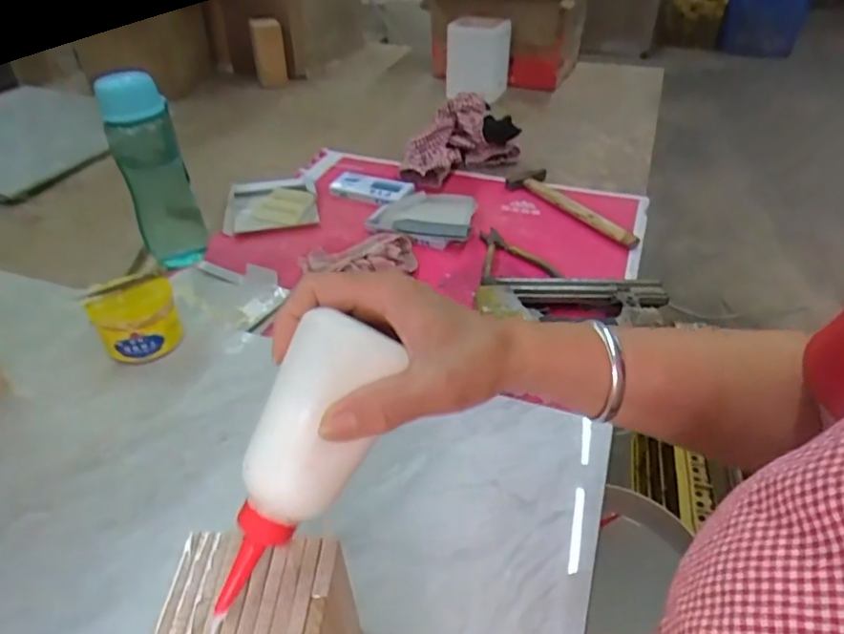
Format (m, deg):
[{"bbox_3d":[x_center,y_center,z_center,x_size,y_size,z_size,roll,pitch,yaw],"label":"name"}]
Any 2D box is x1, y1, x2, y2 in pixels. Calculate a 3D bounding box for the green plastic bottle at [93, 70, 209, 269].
[{"bbox_3d":[-0.336,-0.181,0.750,0.081,0.241,0.067,-15,40,-19],"label":"green plastic bottle"}]

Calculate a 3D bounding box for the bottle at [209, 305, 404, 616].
[{"bbox_3d":[-0.065,0.071,0.287,0.050,0.149,0.037,27,6,29],"label":"bottle"}]

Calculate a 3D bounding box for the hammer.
[{"bbox_3d":[0.215,-0.168,0.872,0.073,0.027,0.265,-17,41,-22],"label":"hammer"}]

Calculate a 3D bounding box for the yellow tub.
[{"bbox_3d":[-0.290,0.002,0.603,0.077,0.074,0.072,-22,43,-27],"label":"yellow tub"}]

